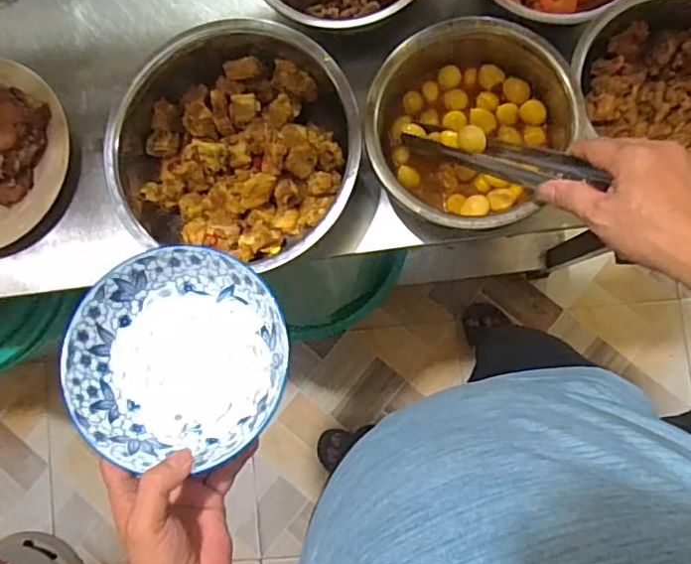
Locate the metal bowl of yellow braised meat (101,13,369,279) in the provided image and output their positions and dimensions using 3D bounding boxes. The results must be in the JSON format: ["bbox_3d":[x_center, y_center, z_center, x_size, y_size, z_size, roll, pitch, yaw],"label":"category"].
[{"bbox_3d":[-0.099,-0.133,0.569,0.233,0.079,0.219,0,86,4],"label":"metal bowl of yellow braised meat"}]

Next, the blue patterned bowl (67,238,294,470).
[{"bbox_3d":[-0.127,0.055,0.454,0.163,0.061,0.158,0,86,4],"label":"blue patterned bowl"}]

